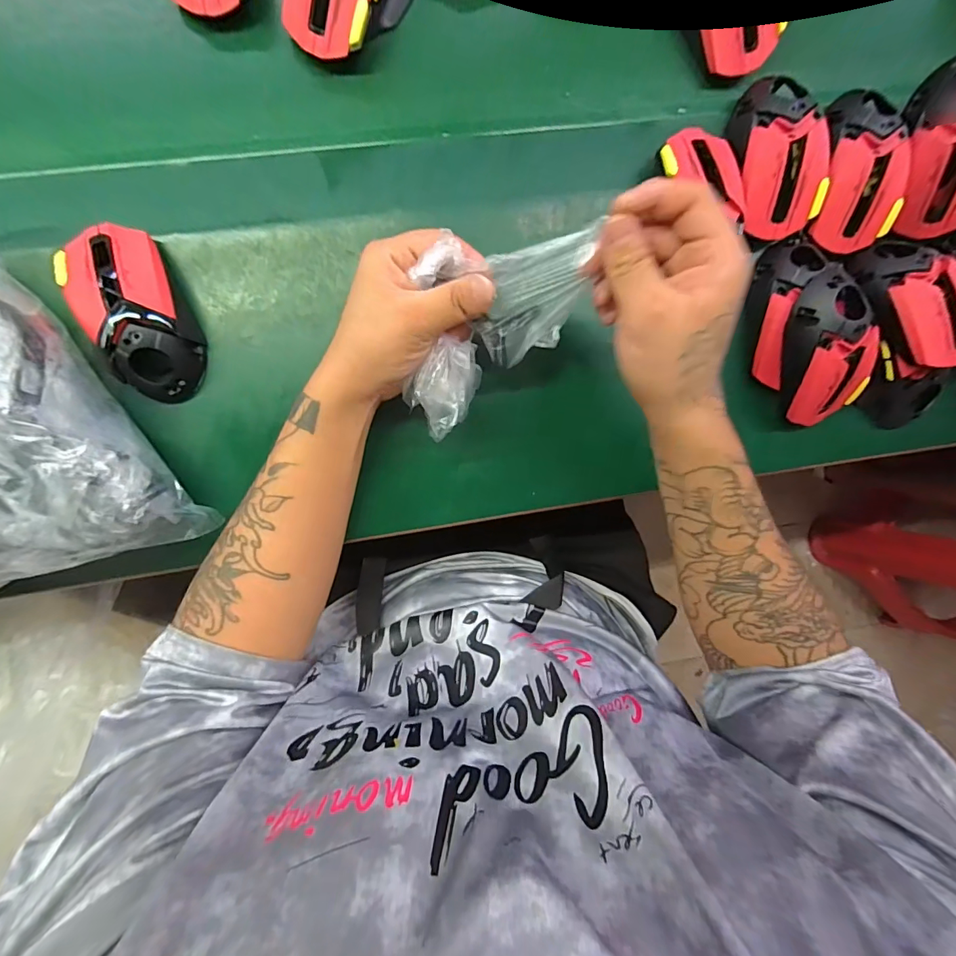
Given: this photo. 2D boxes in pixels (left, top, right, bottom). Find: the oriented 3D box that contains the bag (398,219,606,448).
[{"bbox_3d":[0.008,-0.091,0.300,0.100,0.062,0.128,8,93,-6],"label":"bag"}]

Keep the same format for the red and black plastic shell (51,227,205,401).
[{"bbox_3d":[-0.246,-0.117,0.327,0.068,0.037,0.121,-25,96,-3],"label":"red and black plastic shell"}]

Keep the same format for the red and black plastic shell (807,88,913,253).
[{"bbox_3d":[0.298,-0.243,0.358,0.060,0.033,0.114,-7,95,-5],"label":"red and black plastic shell"}]

